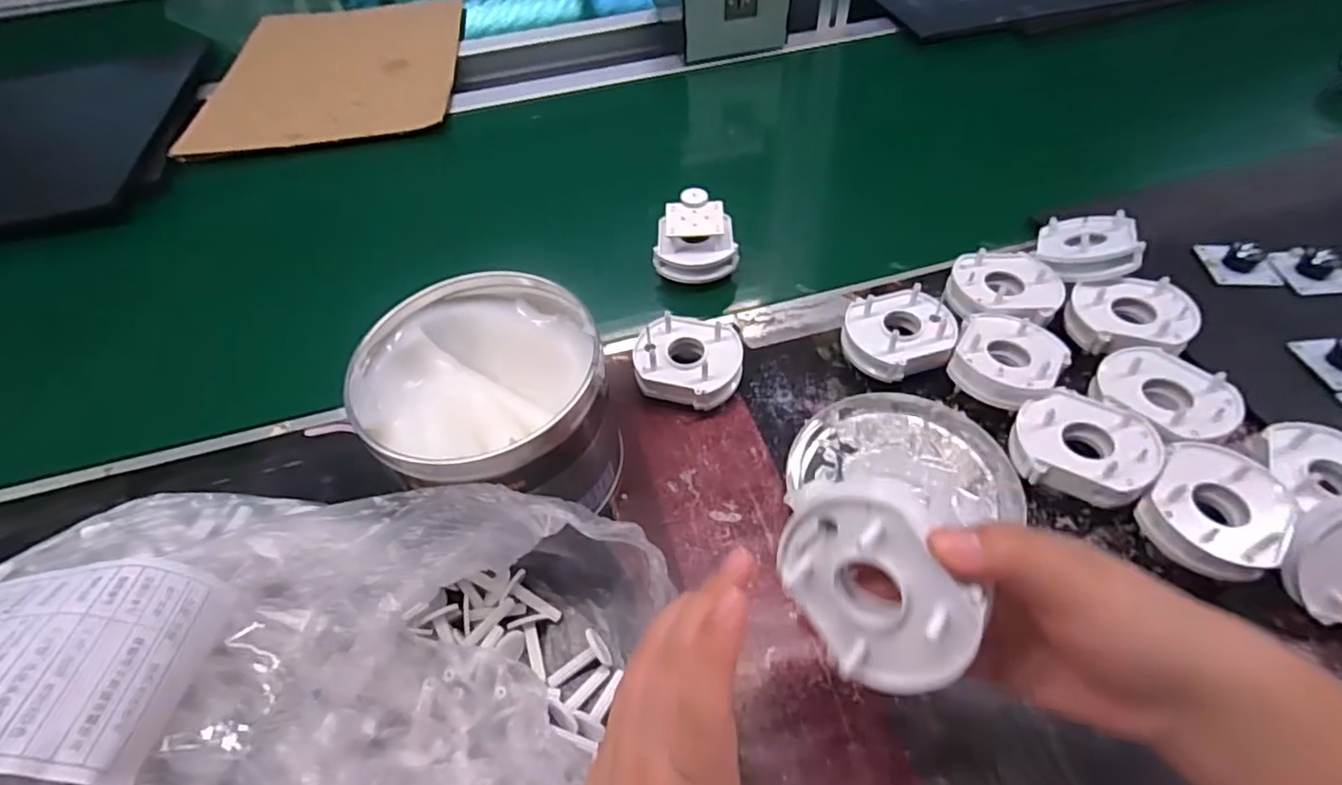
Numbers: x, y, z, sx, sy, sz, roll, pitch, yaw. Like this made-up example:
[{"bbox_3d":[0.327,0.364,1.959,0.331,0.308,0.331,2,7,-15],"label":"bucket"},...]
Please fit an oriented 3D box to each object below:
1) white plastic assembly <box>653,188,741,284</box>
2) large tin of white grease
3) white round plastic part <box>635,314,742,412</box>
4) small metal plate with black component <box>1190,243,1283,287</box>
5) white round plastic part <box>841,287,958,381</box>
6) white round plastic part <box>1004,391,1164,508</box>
[{"bbox_3d":[0.022,-0.122,0.492,0.062,0.042,0.056,5,52,7],"label":"white plastic assembly"},{"bbox_3d":[-0.099,0.013,0.357,0.128,0.103,0.126,-2,52,2],"label":"large tin of white grease"},{"bbox_3d":[0.012,-0.017,0.421,0.069,0.035,0.059,9,53,10],"label":"white round plastic part"},{"bbox_3d":[0.420,-0.098,0.461,0.046,0.021,0.044,5,52,7],"label":"small metal plate with black component"},{"bbox_3d":[0.156,-0.036,0.425,0.072,0.033,0.061,-11,52,-6],"label":"white round plastic part"},{"bbox_3d":[0.232,0.030,0.356,0.070,0.021,0.060,29,59,24],"label":"white round plastic part"}]

